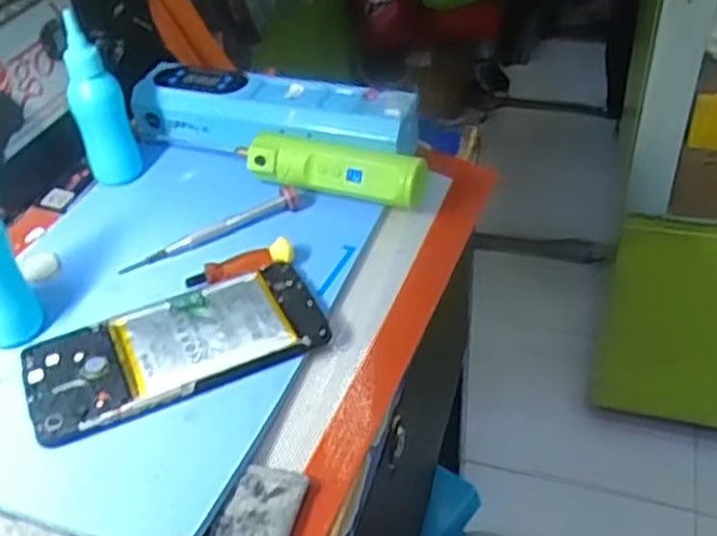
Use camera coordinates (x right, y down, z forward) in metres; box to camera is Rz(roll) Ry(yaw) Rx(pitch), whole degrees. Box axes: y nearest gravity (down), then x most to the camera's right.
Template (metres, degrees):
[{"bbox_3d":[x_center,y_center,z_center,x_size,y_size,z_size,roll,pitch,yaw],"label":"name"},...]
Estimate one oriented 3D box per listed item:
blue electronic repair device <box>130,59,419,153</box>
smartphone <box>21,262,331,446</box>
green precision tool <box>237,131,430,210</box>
[{"bbox_3d":[-0.063,-0.111,0.561,0.210,0.042,0.054,11,43,18],"label":"blue electronic repair device"},{"bbox_3d":[-0.100,0.042,0.422,0.156,0.010,0.074,-19,43,-16],"label":"smartphone"},{"bbox_3d":[-0.019,-0.067,0.514,0.131,0.037,0.029,9,43,17],"label":"green precision tool"}]

